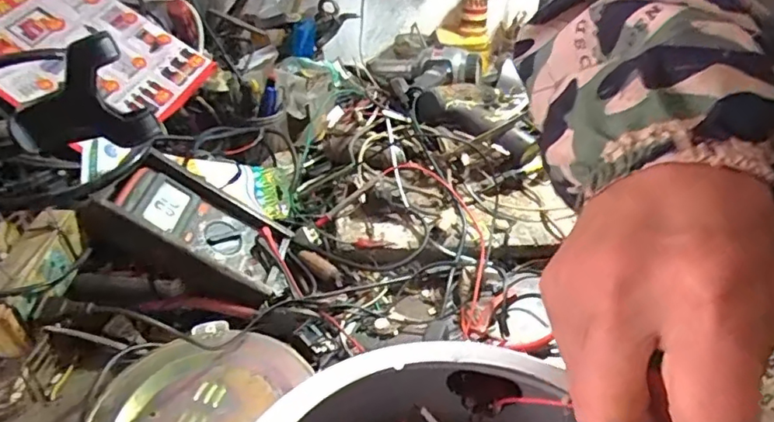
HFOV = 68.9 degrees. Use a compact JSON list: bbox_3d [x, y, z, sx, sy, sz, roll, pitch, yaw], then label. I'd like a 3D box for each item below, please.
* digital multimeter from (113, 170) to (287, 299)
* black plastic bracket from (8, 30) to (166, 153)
[{"bbox_3d":[-0.199,0.029,0.631,0.201,0.029,0.080,37,35,-13],"label":"digital multimeter"},{"bbox_3d":[-0.196,-0.065,0.359,0.076,0.074,0.020,-35,41,-24],"label":"black plastic bracket"}]

